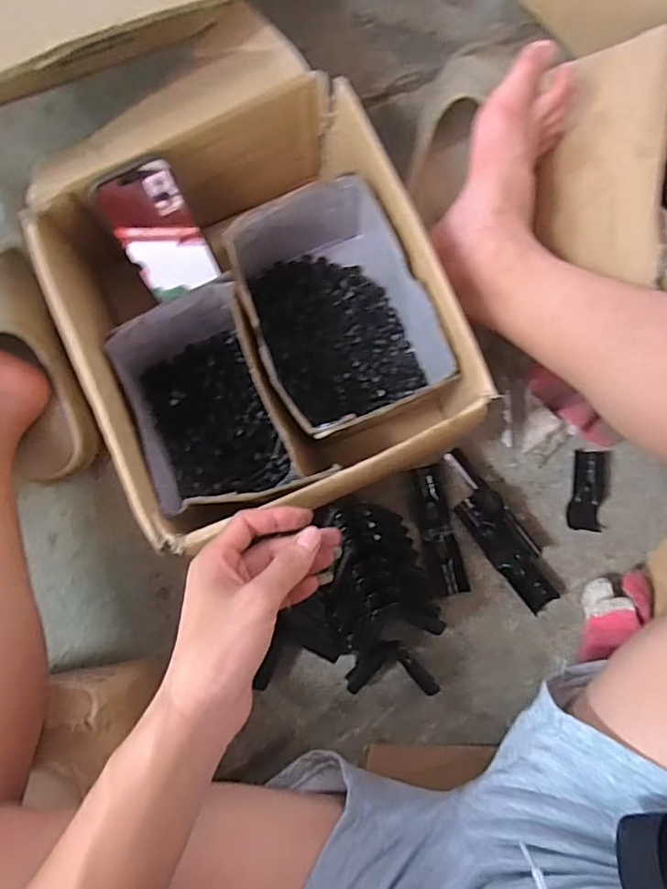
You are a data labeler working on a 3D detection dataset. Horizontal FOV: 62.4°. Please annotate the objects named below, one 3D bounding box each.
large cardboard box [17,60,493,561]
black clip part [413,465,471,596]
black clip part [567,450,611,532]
[{"bbox_3d":[-0.072,-0.126,0.514,0.305,0.136,0.373,-26,83,-3],"label":"large cardboard box"},{"bbox_3d":[0.106,0.086,0.553,0.032,0.008,0.127,-13,83,-2],"label":"black clip part"},{"bbox_3d":[0.262,0.047,0.560,0.039,0.009,0.081,8,83,1],"label":"black clip part"}]

